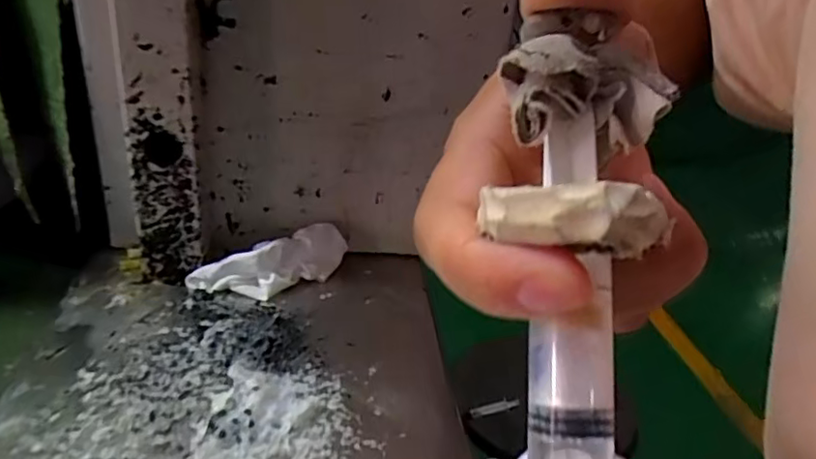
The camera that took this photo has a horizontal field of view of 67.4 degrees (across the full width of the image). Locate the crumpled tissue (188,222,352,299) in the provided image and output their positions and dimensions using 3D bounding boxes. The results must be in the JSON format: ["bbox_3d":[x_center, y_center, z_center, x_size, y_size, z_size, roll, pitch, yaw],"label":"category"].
[{"bbox_3d":[-0.090,0.022,0.412,0.105,0.028,0.029,-15,36,-25],"label":"crumpled tissue"}]

